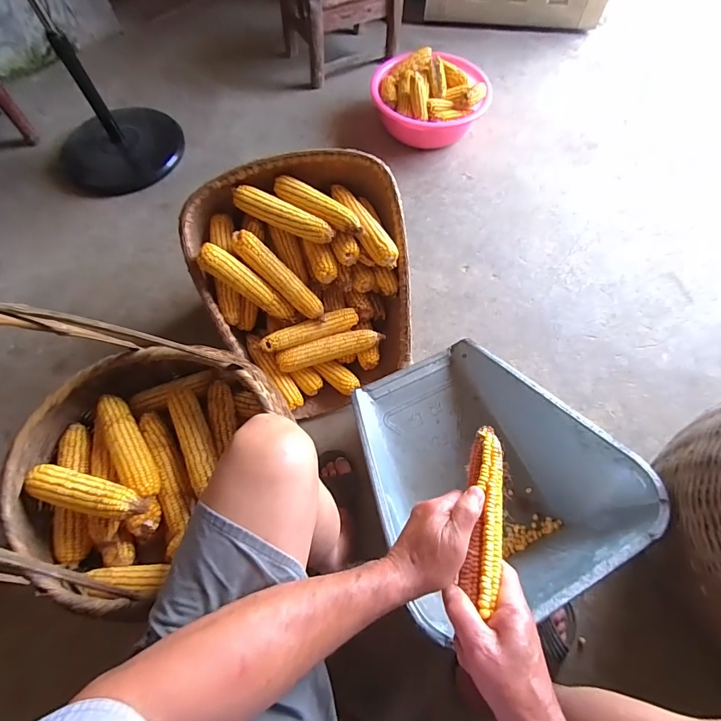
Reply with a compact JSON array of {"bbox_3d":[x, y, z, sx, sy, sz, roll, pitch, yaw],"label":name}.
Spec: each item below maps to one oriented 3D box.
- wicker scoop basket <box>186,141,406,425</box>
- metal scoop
[{"bbox_3d":[-0.094,-0.163,0.837,0.423,0.294,0.418,-25,68,-13],"label":"wicker scoop basket"},{"bbox_3d":[0.197,0.189,0.735,0.407,0.239,0.454,-28,69,-14],"label":"metal scoop"}]

